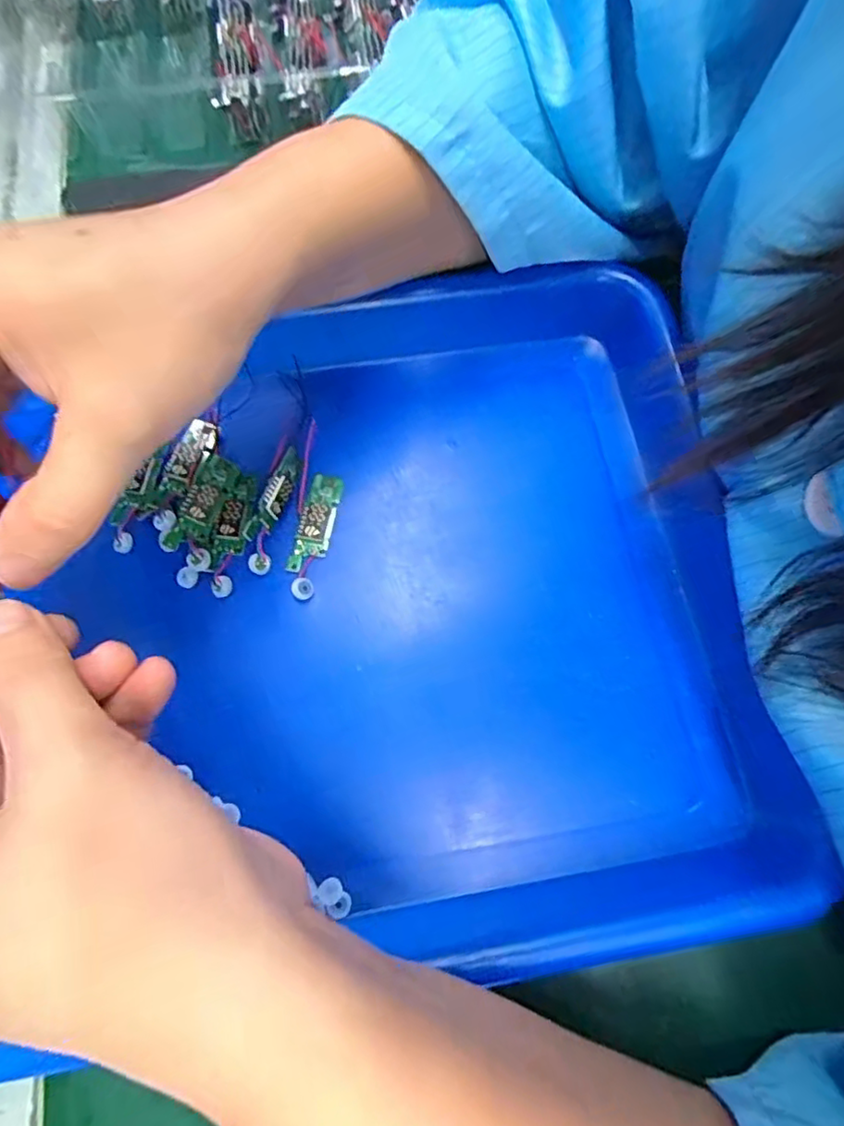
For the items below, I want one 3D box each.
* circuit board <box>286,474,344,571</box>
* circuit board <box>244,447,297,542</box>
[{"bbox_3d":[-0.041,-0.016,0.236,0.013,0.006,0.042,10,72,5],"label":"circuit board"},{"bbox_3d":[-0.056,-0.026,0.231,0.008,0.012,0.038,16,72,7],"label":"circuit board"}]

